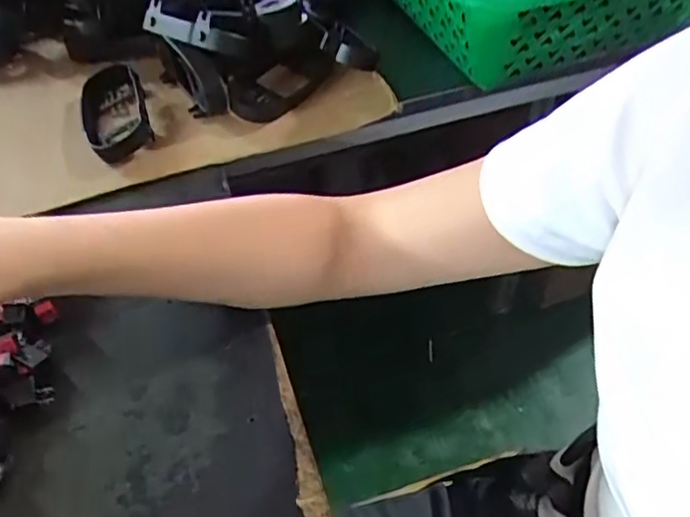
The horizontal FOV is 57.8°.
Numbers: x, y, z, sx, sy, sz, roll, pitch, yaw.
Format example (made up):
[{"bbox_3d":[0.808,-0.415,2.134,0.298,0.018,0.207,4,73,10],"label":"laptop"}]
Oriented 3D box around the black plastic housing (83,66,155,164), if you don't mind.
[{"bbox_3d":[-0.189,-0.121,0.513,0.050,0.024,0.114,-16,49,-11],"label":"black plastic housing"}]

